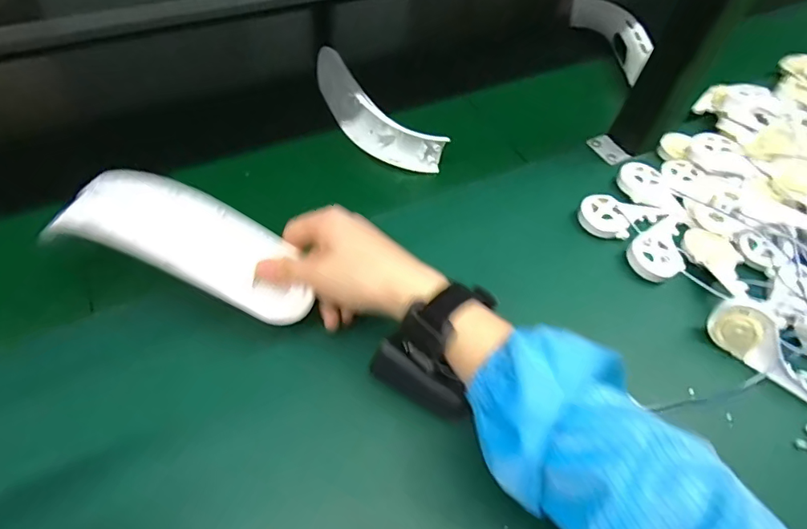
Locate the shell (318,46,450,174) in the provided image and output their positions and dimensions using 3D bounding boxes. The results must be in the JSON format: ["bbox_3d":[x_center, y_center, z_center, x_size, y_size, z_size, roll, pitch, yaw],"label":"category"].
[{"bbox_3d":[-0.042,-0.165,0.533,0.050,0.054,0.198,-36,64,-26],"label":"shell"}]

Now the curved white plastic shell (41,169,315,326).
[{"bbox_3d":[-0.152,-0.015,0.358,0.189,0.030,0.068,27,56,1],"label":"curved white plastic shell"}]

